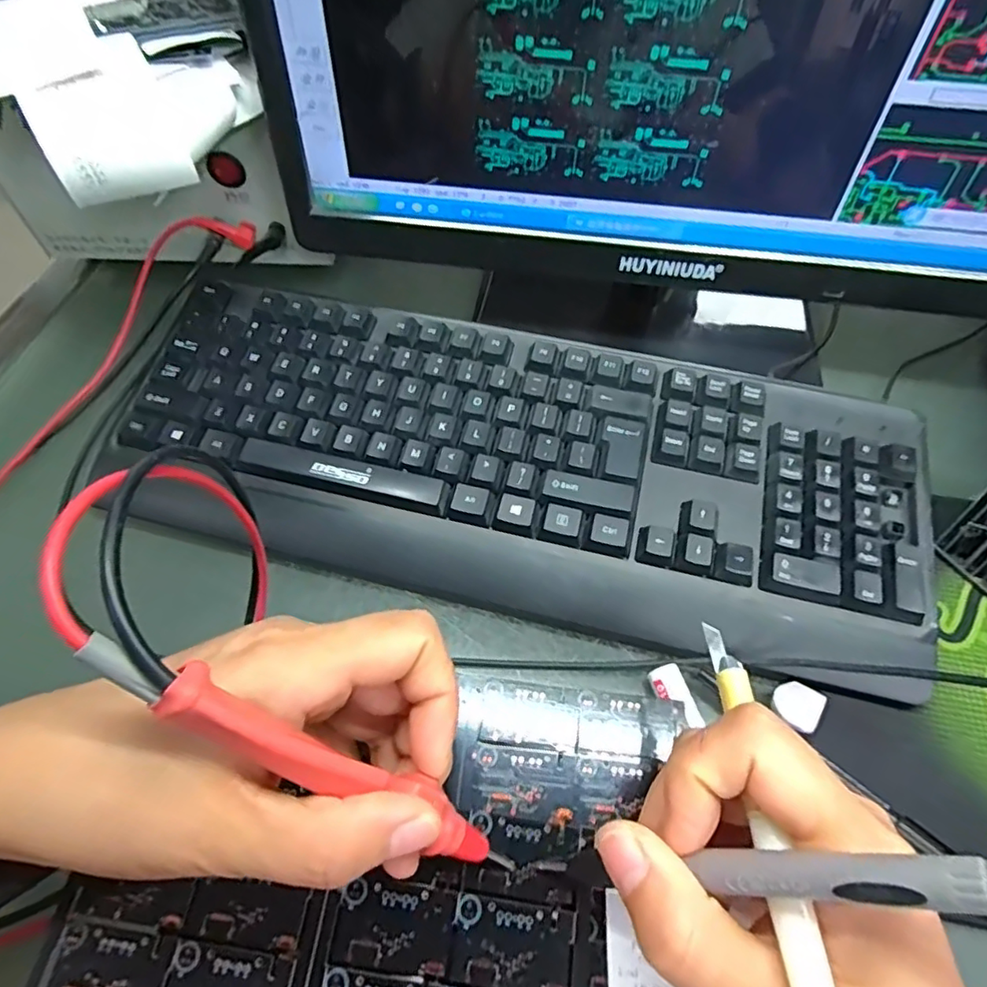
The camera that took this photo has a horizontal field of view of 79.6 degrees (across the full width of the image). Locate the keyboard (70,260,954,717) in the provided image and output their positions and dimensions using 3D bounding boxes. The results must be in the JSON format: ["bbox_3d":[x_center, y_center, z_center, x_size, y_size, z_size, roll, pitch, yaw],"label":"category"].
[{"bbox_3d":[0.009,-0.019,0.327,0.432,0.038,0.159,12,59,6],"label":"keyboard"}]

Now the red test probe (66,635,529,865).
[{"bbox_3d":[-0.040,0.076,0.159,0.142,0.012,0.013,43,57,-28],"label":"red test probe"}]

